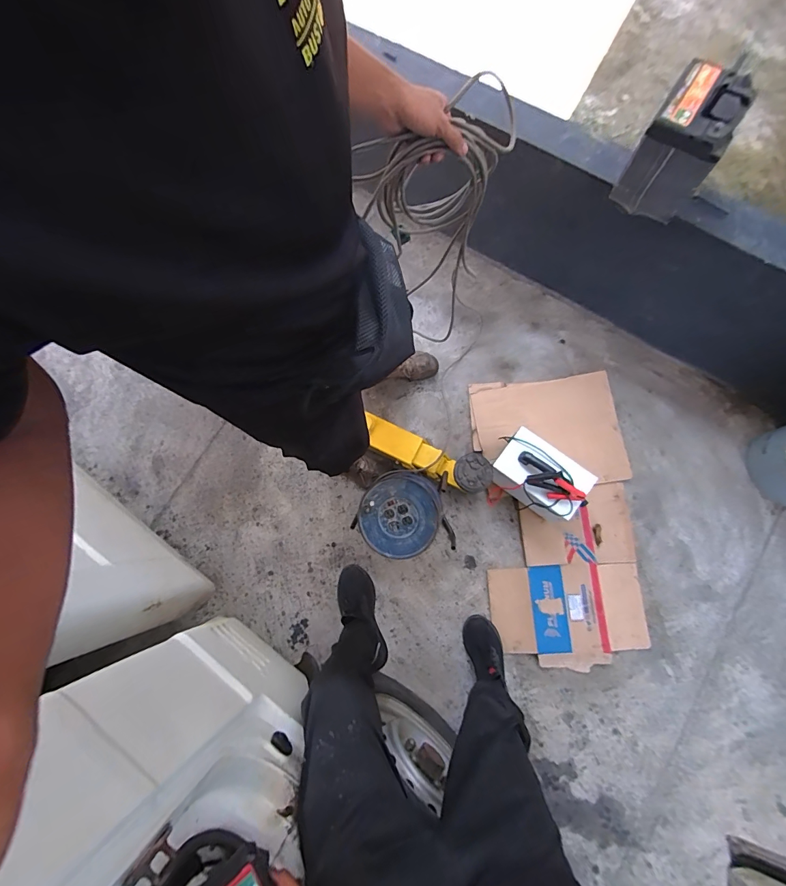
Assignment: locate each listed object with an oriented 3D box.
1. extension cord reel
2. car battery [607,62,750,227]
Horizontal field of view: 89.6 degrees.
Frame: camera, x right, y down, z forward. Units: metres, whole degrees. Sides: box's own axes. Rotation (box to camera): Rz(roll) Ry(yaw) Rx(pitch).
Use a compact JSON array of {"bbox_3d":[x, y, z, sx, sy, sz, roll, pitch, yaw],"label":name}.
[{"bbox_3d":[0.034,0.235,1.323,0.315,0.195,0.279,-10,77,1],"label":"extension cord reel"},{"bbox_3d":[0.708,-0.734,0.974,0.172,0.233,0.240,33,81,10],"label":"car battery"}]

